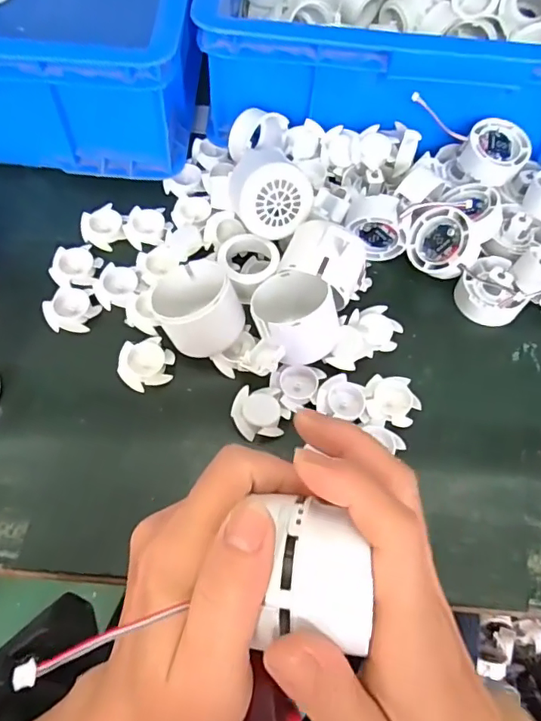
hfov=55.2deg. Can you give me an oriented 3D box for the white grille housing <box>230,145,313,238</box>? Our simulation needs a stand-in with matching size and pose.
[{"bbox_3d":[0.000,-0.133,0.411,0.063,0.058,0.057,-8,31,-11],"label":"white grille housing"}]

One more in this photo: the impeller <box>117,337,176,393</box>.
[{"bbox_3d":[-0.092,0.003,0.386,0.040,0.010,0.037,2,63,-3],"label":"impeller"}]

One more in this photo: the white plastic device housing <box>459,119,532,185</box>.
[{"bbox_3d":[0.198,-0.182,0.461,0.051,0.033,0.051,2,63,-3],"label":"white plastic device housing"}]

